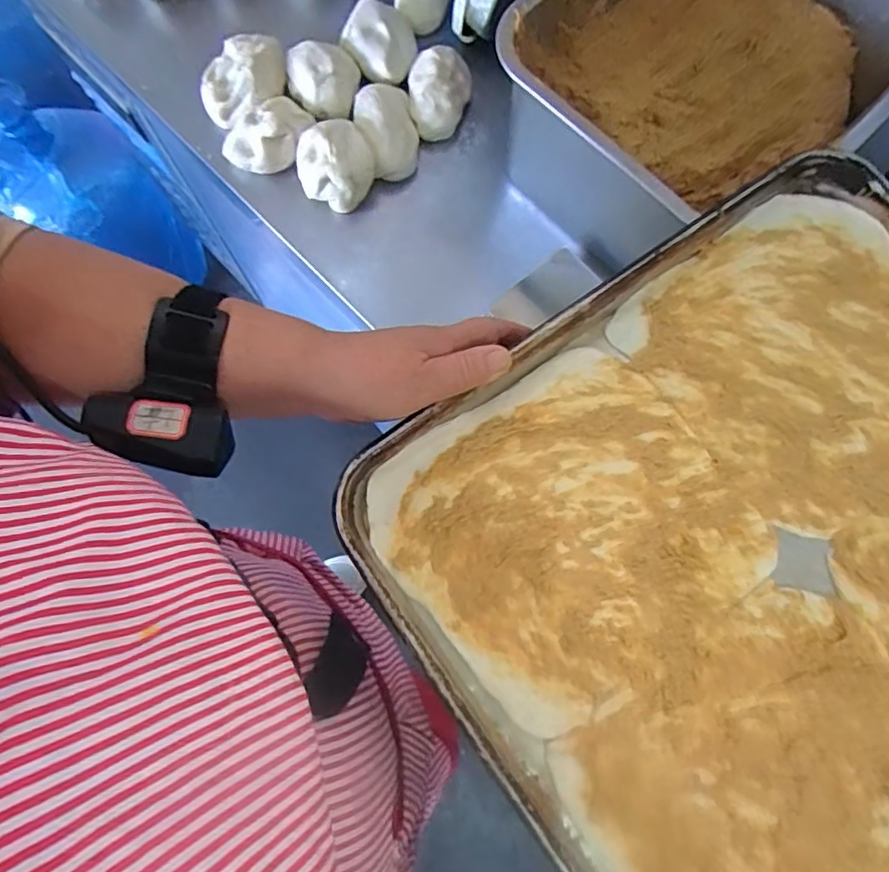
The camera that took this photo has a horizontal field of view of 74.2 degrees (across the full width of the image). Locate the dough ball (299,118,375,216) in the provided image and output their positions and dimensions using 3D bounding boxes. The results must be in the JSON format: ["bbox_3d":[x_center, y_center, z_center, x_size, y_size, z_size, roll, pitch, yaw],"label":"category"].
[{"bbox_3d":[-0.104,-0.261,0.566,0.066,0.041,0.068,0,77,-2],"label":"dough ball"}]

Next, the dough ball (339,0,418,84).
[{"bbox_3d":[-0.066,-0.404,0.600,0.072,0.029,0.089,-2,77,-2],"label":"dough ball"}]

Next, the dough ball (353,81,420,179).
[{"bbox_3d":[-0.059,-0.309,0.580,0.058,0.039,0.108,-14,78,-5],"label":"dough ball"}]

